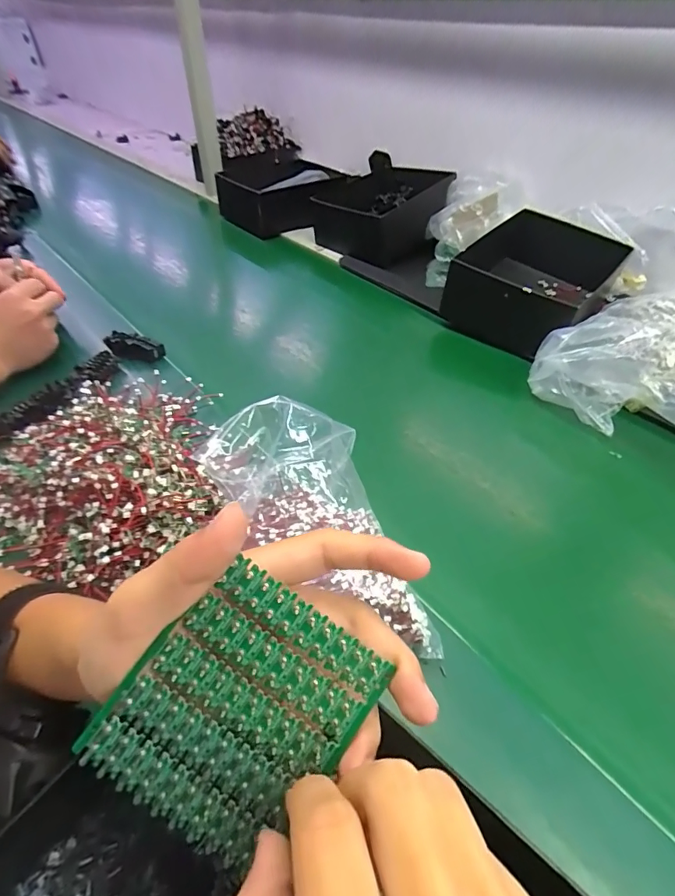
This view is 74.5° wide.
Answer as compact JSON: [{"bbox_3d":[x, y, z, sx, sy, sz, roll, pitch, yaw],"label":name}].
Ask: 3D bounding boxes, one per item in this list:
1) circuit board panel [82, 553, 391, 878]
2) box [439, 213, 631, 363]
[{"bbox_3d":[-0.036,0.098,0.166,0.076,0.004,0.088,41,80,-1],"label":"circuit board panel"},{"bbox_3d":[0.296,-0.254,0.679,0.184,0.101,0.256,30,51,26],"label":"box"}]

